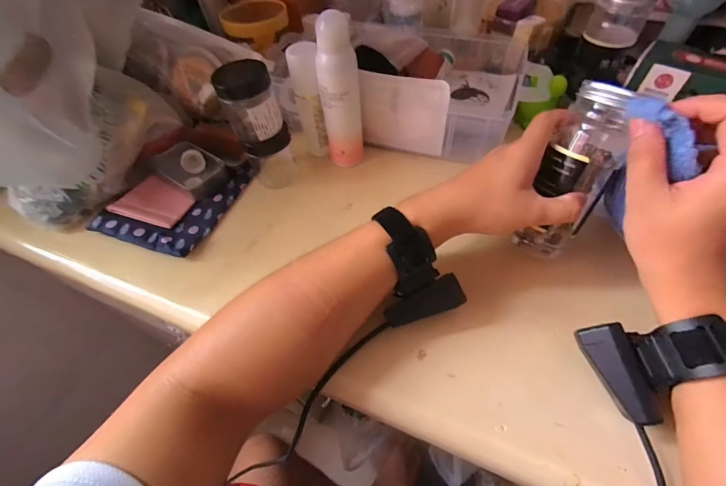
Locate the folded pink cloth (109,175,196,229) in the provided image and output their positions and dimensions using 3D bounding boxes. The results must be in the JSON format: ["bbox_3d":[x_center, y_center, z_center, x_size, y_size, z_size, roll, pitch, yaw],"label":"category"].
[{"bbox_3d":[-0.257,-0.051,0.419,0.082,0.013,0.061,16,57,15],"label":"folded pink cloth"}]

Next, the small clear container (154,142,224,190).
[{"bbox_3d":[-0.228,-0.102,0.443,0.085,0.023,0.057,29,61,23],"label":"small clear container"}]

